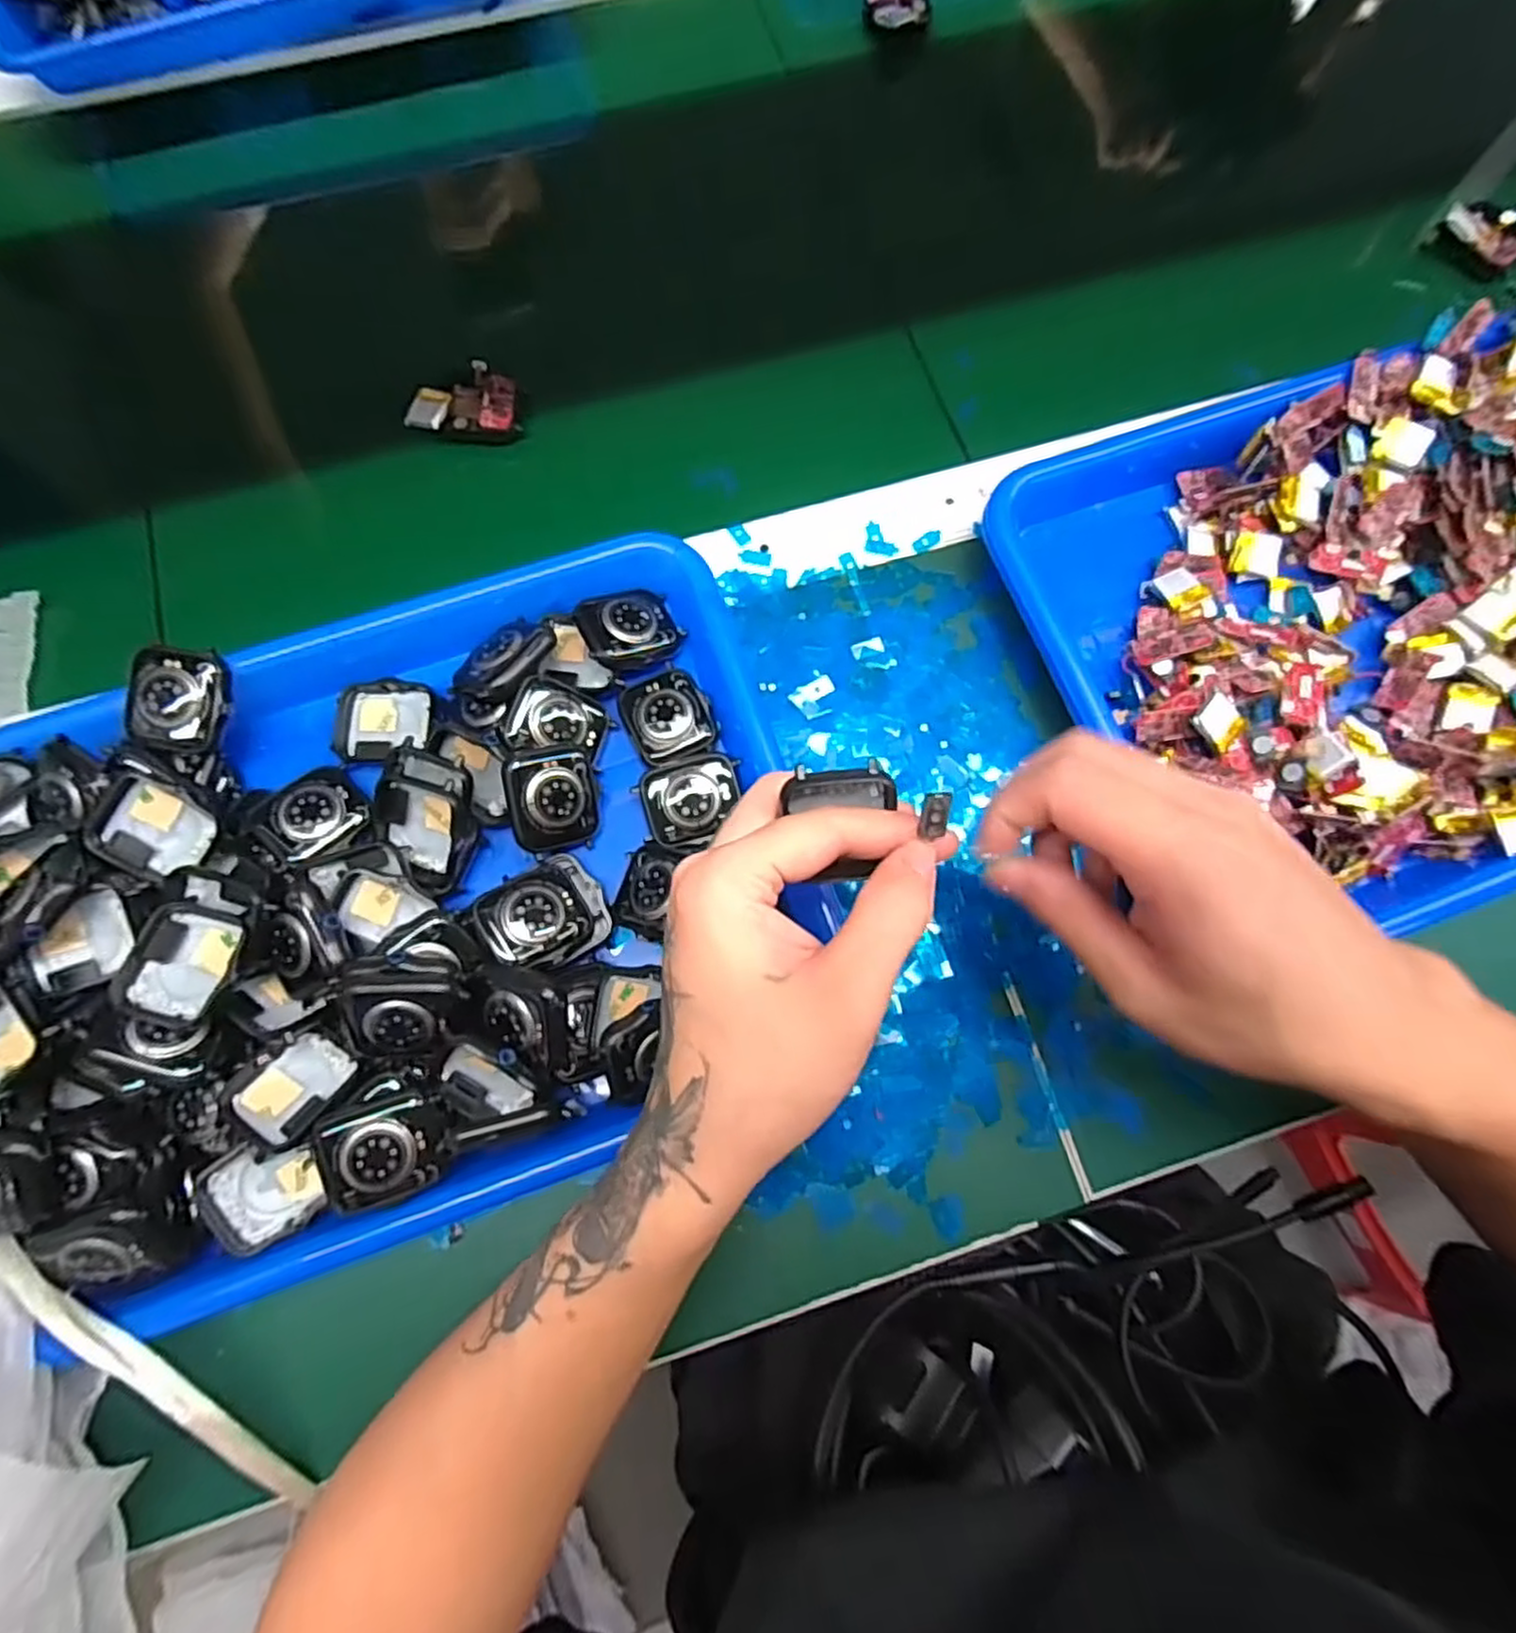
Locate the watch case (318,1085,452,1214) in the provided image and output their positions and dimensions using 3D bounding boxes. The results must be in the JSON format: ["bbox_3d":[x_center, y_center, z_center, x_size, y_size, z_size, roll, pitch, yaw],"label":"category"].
[{"bbox_3d":[-0.135,0.121,0.269,0.045,0.007,0.037,-15,77,-4],"label":"watch case"}]

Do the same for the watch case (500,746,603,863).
[{"bbox_3d":[-0.086,-0.007,0.317,0.039,0.011,0.044,-11,103,-31],"label":"watch case"}]

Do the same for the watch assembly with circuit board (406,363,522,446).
[{"bbox_3d":[-0.152,-0.214,0.388,0.053,0.014,0.037,-6,76,-2],"label":"watch assembly with circuit board"}]

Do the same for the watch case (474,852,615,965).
[{"bbox_3d":[-0.088,0.041,0.309,0.049,0.011,0.041,-33,84,-33],"label":"watch case"}]

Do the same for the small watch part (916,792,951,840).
[{"bbox_3d":[0.054,-0.001,0.226,0.008,0.004,0.014,5,114,4],"label":"small watch part"}]

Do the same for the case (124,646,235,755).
[{"bbox_3d":[-0.241,-0.049,0.310,0.036,0.010,0.043,4,99,-15],"label":"case"}]

